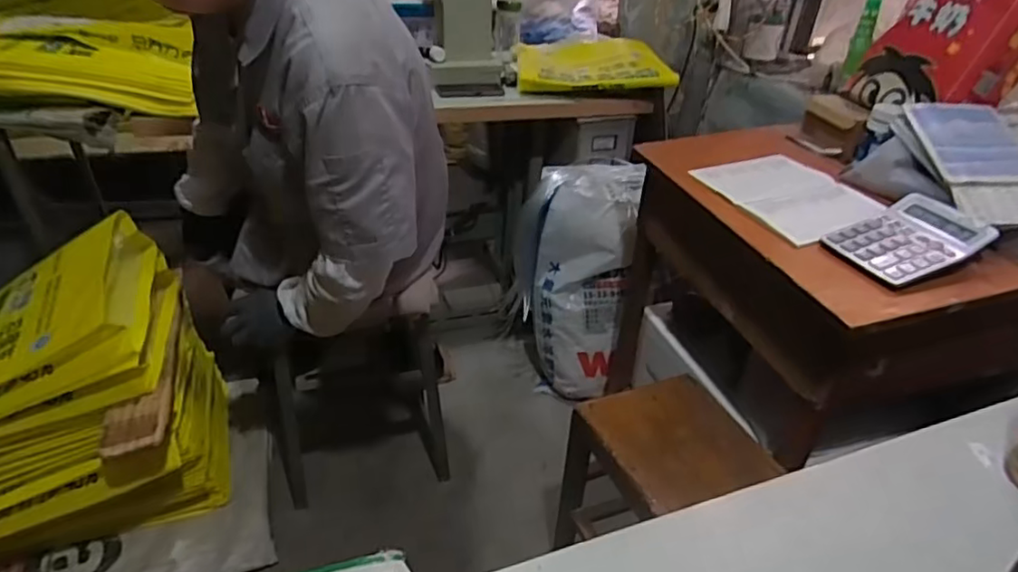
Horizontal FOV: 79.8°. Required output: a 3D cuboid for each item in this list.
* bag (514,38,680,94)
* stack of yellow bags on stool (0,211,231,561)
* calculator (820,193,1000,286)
[{"bbox_3d":[0.213,-0.614,1.661,0.390,0.061,0.438,2,33,-3],"label":"bag"},{"bbox_3d":[-1.018,0.266,1.091,0.864,0.497,0.495,-9,35,-19],"label":"stack of yellow bags on stool"},{"bbox_3d":[0.533,-0.066,0.817,0.175,0.017,0.132,-24,36,-11],"label":"calculator"}]

